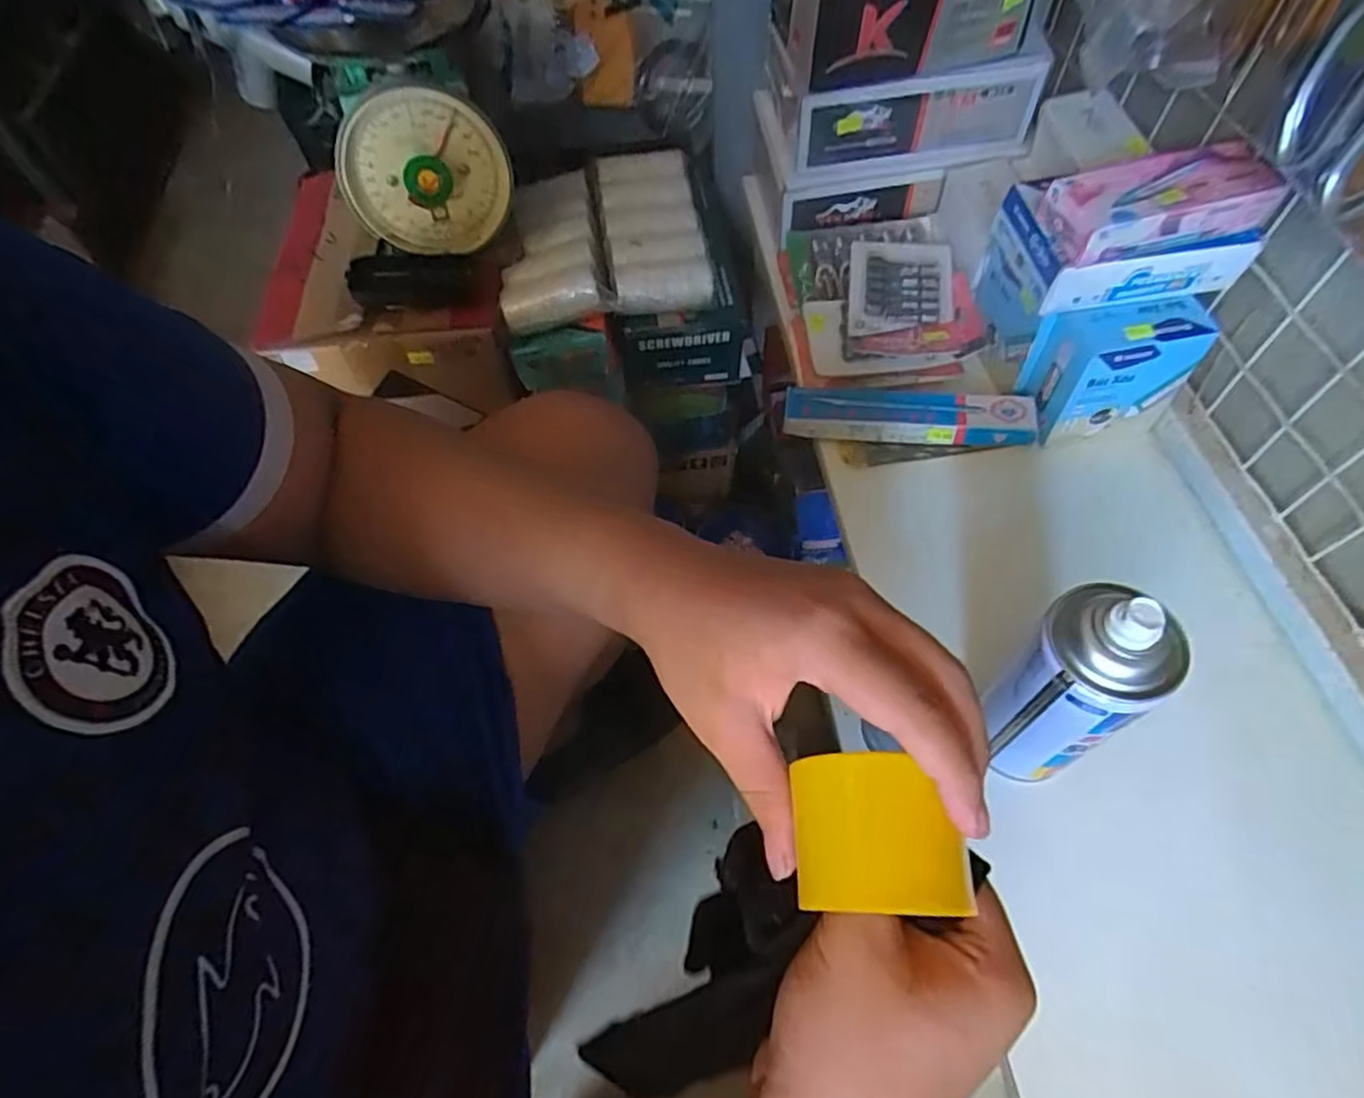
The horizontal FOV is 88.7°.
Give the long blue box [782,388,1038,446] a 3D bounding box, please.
[{"bbox_3d":[0.194,-0.118,0.606,0.205,0.030,0.044,7,58,6],"label":"long blue box"}]

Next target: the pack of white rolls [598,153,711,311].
[{"bbox_3d":[-0.031,-0.329,0.713,0.093,0.030,0.227,-7,58,-3],"label":"pack of white rolls"}]

